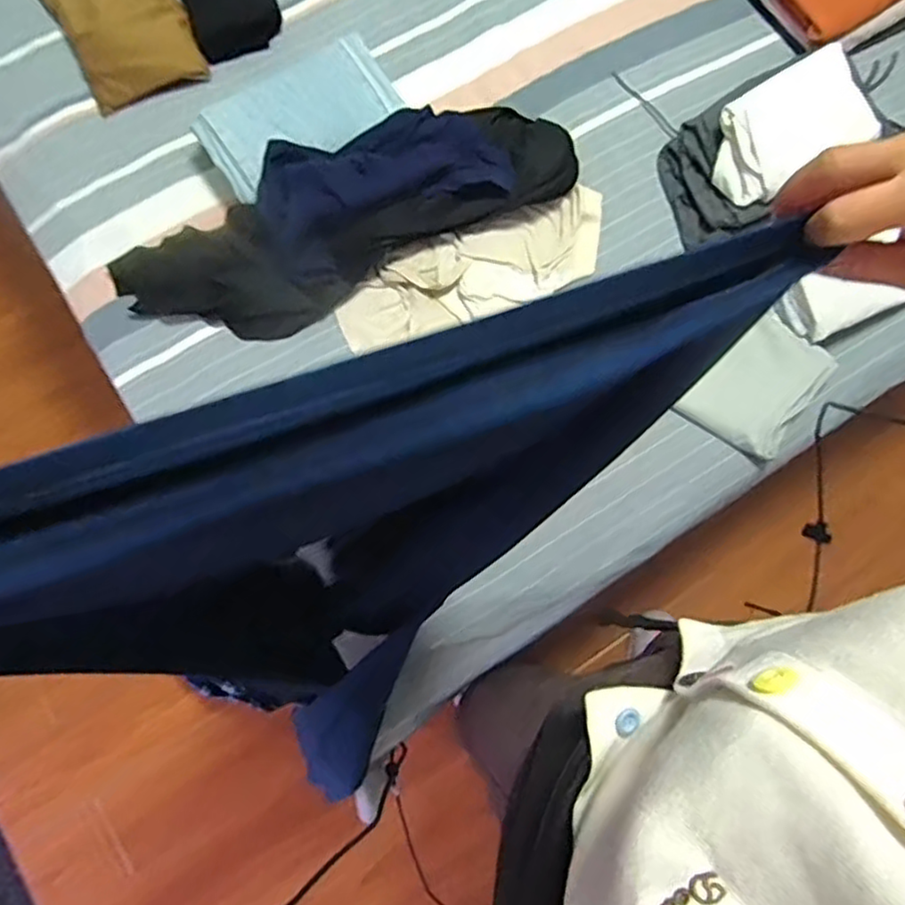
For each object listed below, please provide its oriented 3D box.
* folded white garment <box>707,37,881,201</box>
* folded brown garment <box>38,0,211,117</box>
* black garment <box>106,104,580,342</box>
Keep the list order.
[{"bbox_3d":[0.461,-0.441,0.926,0.228,0.070,0.141,-35,106,-11],"label":"folded white garment"},{"bbox_3d":[-0.500,-0.653,1.011,0.180,0.046,0.293,-31,78,-9],"label":"folded brown garment"},{"bbox_3d":[-0.140,-0.321,0.897,0.628,0.099,0.194,-26,77,-8],"label":"black garment"}]

